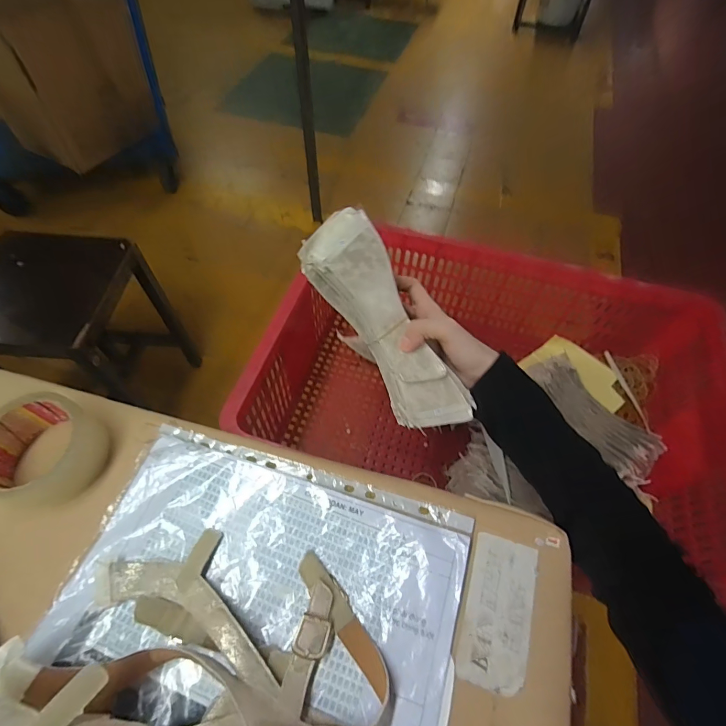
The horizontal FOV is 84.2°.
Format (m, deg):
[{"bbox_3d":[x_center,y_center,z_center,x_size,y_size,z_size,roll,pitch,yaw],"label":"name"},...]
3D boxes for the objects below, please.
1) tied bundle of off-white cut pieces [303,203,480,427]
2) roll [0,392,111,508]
[{"bbox_3d":[0.020,-0.034,0.389,0.069,0.049,0.221,-34,97,-21],"label":"tied bundle of off-white cut pieces"},{"bbox_3d":[-0.286,0.077,0.359,0.092,0.049,0.087,1,58,-2],"label":"roll"}]

